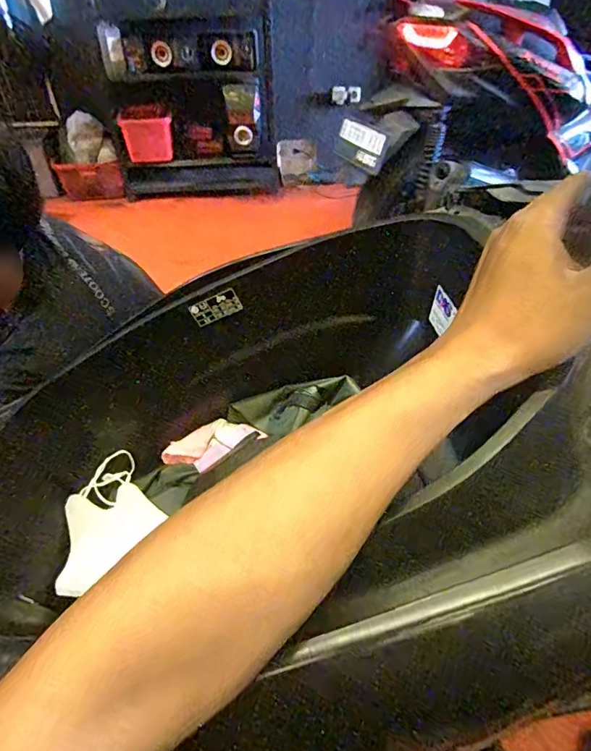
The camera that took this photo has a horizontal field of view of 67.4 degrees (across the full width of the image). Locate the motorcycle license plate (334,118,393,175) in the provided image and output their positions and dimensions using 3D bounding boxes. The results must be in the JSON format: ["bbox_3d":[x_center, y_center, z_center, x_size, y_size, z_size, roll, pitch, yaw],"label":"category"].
[{"bbox_3d":[0.221,-0.779,1.501,0.024,0.116,0.284,-3,39,-29],"label":"motorcycle license plate"}]

